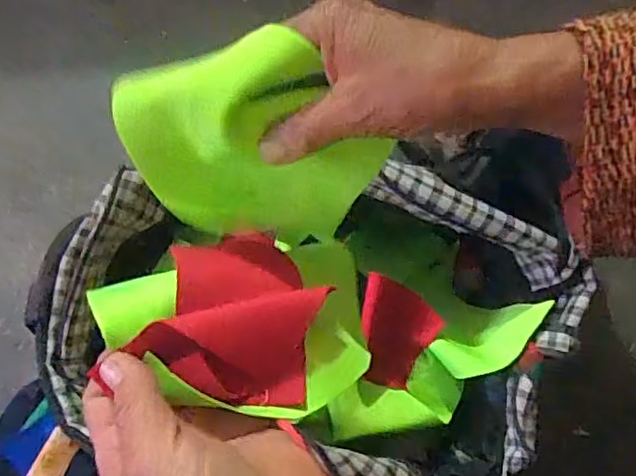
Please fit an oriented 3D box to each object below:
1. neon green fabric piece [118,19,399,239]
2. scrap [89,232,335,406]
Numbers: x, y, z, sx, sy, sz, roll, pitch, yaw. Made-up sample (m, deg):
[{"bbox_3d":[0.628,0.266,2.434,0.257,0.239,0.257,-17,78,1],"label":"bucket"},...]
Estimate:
[{"bbox_3d":[-0.034,-0.050,0.310,0.128,0.087,0.070,10,73,1],"label":"neon green fabric piece"},{"bbox_3d":[-0.035,0.032,0.282,0.073,0.040,0.077,17,73,3],"label":"scrap"}]

